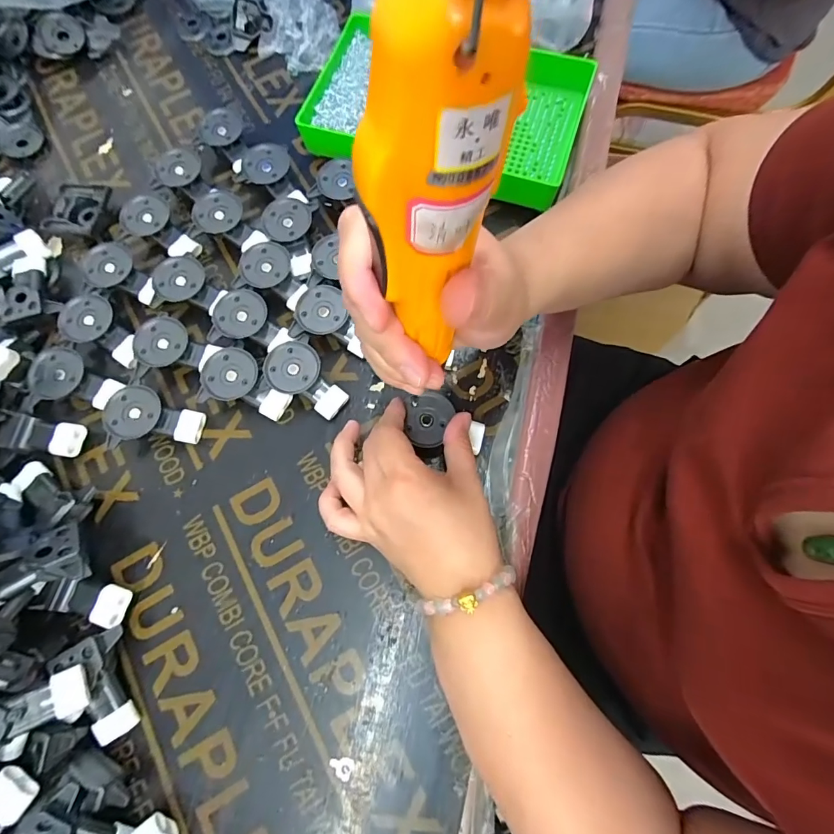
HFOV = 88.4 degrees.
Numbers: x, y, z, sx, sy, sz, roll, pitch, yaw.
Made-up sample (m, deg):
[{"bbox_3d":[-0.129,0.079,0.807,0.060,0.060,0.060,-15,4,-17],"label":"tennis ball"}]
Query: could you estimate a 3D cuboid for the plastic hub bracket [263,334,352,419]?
[{"bbox_3d":[-0.090,-0.028,0.345,0.042,0.031,0.066,-39,76,-9],"label":"plastic hub bracket"}]

